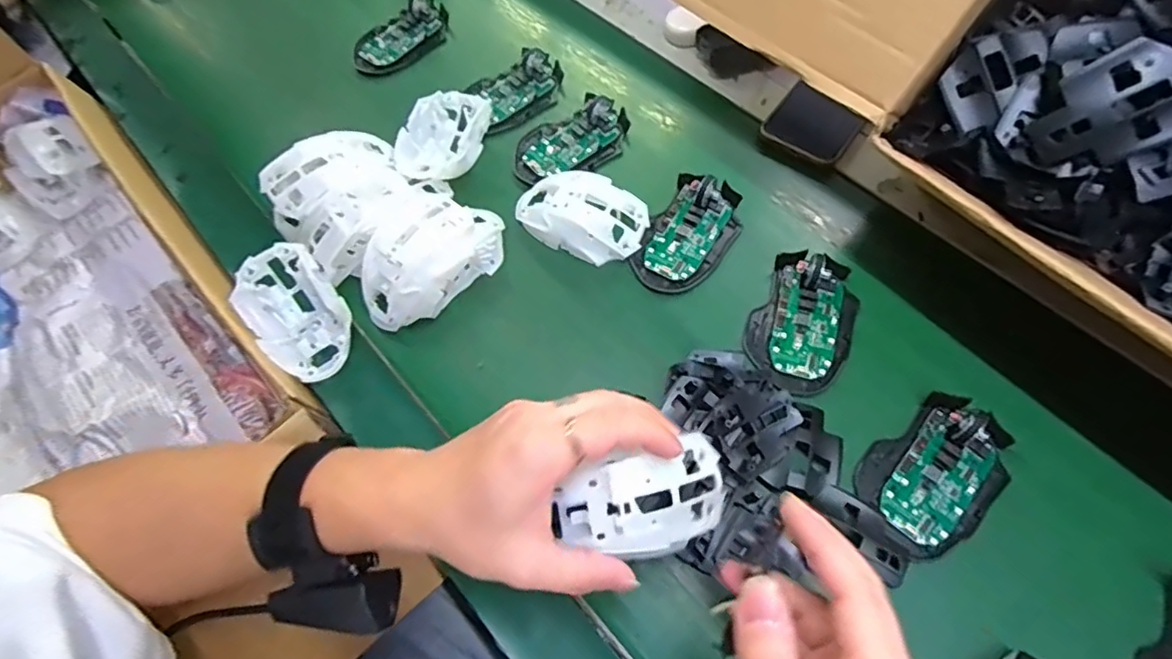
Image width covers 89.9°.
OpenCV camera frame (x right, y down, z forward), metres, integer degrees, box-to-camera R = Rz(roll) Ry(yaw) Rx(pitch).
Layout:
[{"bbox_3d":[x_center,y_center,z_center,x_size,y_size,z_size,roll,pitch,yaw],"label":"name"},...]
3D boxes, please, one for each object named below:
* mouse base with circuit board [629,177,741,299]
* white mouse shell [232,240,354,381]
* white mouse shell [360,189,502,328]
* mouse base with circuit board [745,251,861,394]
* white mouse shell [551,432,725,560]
[{"bbox_3d":[0.086,-0.081,0.482,0.063,0.027,0.110,30,67,17],"label":"mouse base with circuit board"},{"bbox_3d":[-0.226,-0.012,0.460,0.067,0.037,0.111,-38,67,-16],"label":"white mouse shell"},{"bbox_3d":[-0.125,-0.062,0.468,0.126,0.064,0.062,-42,68,-18],"label":"white mouse shell"},{"bbox_3d":[0.165,-0.010,0.438,0.072,0.032,0.110,24,66,15],"label":"mouse base with circuit board"},{"bbox_3d":[0.033,0.096,0.323,0.088,0.033,0.062,-13,93,-5],"label":"white mouse shell"}]

